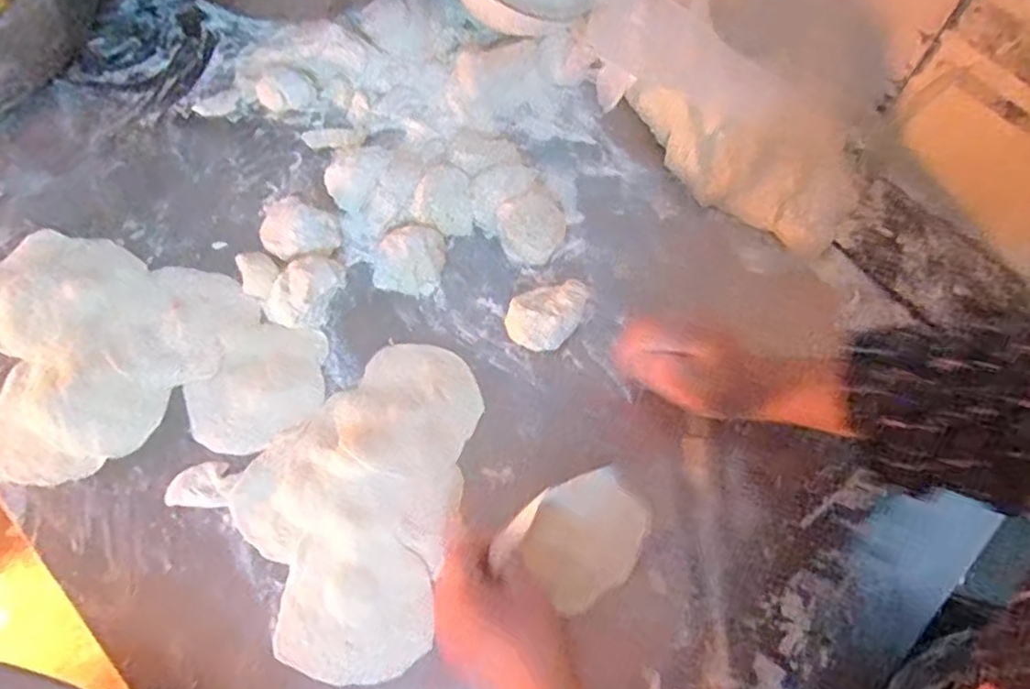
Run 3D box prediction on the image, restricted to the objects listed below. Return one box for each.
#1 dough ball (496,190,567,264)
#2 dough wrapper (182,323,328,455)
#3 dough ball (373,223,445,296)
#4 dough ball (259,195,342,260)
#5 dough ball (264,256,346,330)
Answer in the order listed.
[{"bbox_3d":[0.015,-0.103,0.552,0.055,0.032,0.063,9,69,3],"label":"dough ball"},{"bbox_3d":[-0.199,0.034,0.510,0.089,0.005,0.117,39,73,14],"label":"dough wrapper"},{"bbox_3d":[-0.089,-0.076,0.542,0.058,0.032,0.055,0,69,0],"label":"dough ball"},{"bbox_3d":[-0.185,-0.098,0.550,0.069,0.030,0.051,14,69,5],"label":"dough ball"},{"bbox_3d":[-0.171,-0.048,0.527,0.045,0.030,0.070,35,72,12],"label":"dough ball"}]

